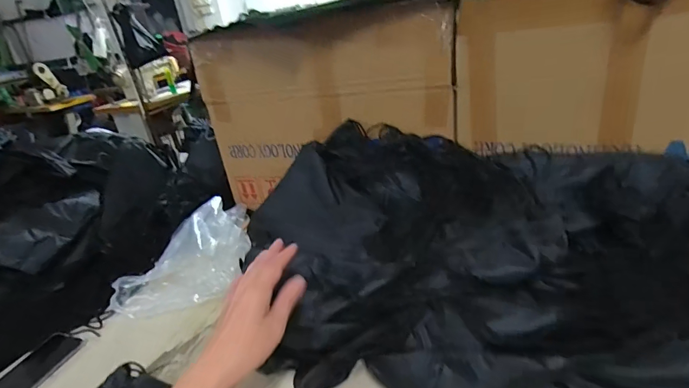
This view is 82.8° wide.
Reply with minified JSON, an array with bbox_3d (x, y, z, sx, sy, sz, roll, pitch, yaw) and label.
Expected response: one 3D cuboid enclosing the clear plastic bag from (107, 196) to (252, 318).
[{"bbox_3d":[-0.329,0.116,0.834,0.225,0.099,0.283,-9,26,-1],"label":"clear plastic bag"}]

